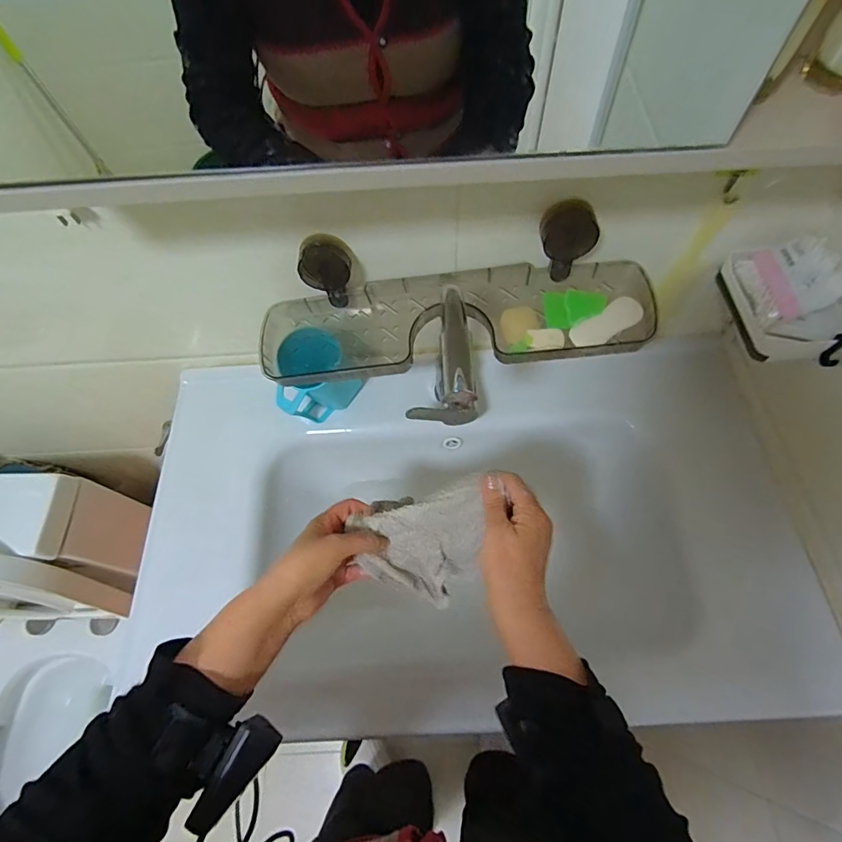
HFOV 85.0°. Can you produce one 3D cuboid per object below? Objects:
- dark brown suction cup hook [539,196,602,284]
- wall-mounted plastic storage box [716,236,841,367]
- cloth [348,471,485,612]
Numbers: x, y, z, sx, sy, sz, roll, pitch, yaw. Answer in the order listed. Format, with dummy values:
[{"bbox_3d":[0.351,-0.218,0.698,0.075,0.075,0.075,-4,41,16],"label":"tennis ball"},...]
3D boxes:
[{"bbox_3d":[0.155,-0.191,0.495,0.056,0.092,0.024,7,64,6],"label":"dark brown suction cup hook"},{"bbox_3d":[0.399,-0.134,0.494,0.084,0.085,0.135,-4,64,1],"label":"wall-mounted plastic storage box"},{"bbox_3d":[0.006,0.125,0.441,0.120,0.057,0.088,-16,64,-5],"label":"cloth"}]

